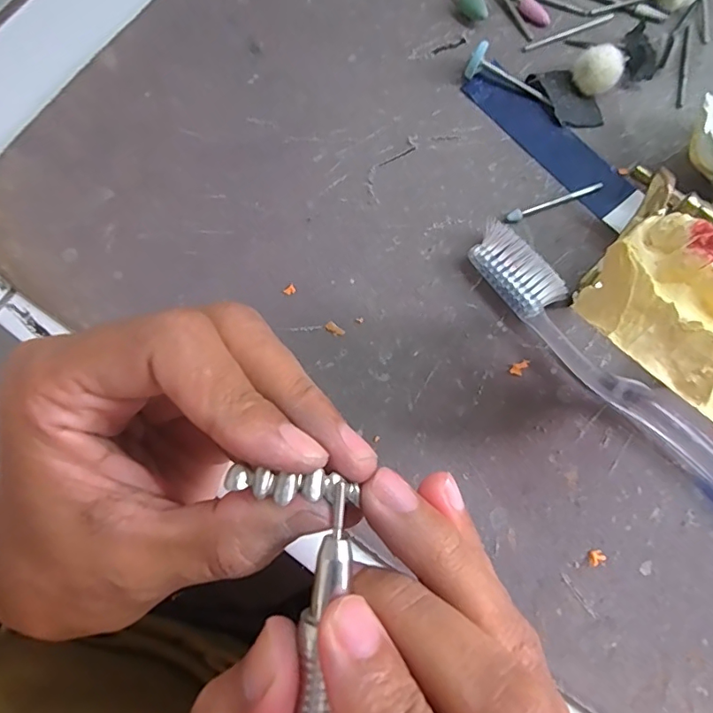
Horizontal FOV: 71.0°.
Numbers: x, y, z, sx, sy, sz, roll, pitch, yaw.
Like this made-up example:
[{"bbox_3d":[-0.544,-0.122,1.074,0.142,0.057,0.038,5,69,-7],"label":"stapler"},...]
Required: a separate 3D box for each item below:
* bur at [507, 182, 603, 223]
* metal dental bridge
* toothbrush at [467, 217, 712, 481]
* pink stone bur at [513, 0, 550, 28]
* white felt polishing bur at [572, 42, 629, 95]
[{"bbox_3d":[0.081,-0.064,0.205,0.044,0.004,0.004,-23,77,-4],"label":"bur"},{"bbox_3d":[-0.013,0.030,0.113,0.030,0.006,0.007,9,76,-15],"label":"metal dental bridge"},{"bbox_3d":[0.111,0.023,0.180,0.018,0.012,0.187,-41,79,-7],"label":"toothbrush"},{"bbox_3d":[0.072,-0.166,0.228,0.008,0.005,0.043,-42,79,-8],"label":"pink stone bur"},{"bbox_3d":[0.101,-0.119,0.210,0.019,0.016,0.013,31,80,8],"label":"white felt polishing bur"}]

